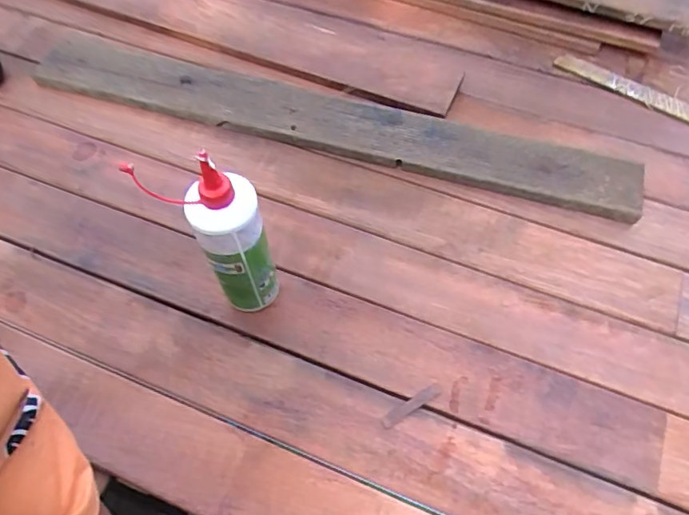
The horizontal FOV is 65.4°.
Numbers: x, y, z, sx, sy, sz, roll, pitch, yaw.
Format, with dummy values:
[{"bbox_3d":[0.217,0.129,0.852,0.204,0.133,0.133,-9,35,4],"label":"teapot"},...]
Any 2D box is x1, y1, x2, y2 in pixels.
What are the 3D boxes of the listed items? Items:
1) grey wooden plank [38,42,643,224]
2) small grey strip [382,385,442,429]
[{"bbox_3d":[-0.038,-0.201,0.770,0.873,0.028,0.103,15,63,9],"label":"grey wooden plank"},{"bbox_3d":[0.072,0.158,0.575,0.074,0.004,0.014,-30,65,-15],"label":"small grey strip"}]

